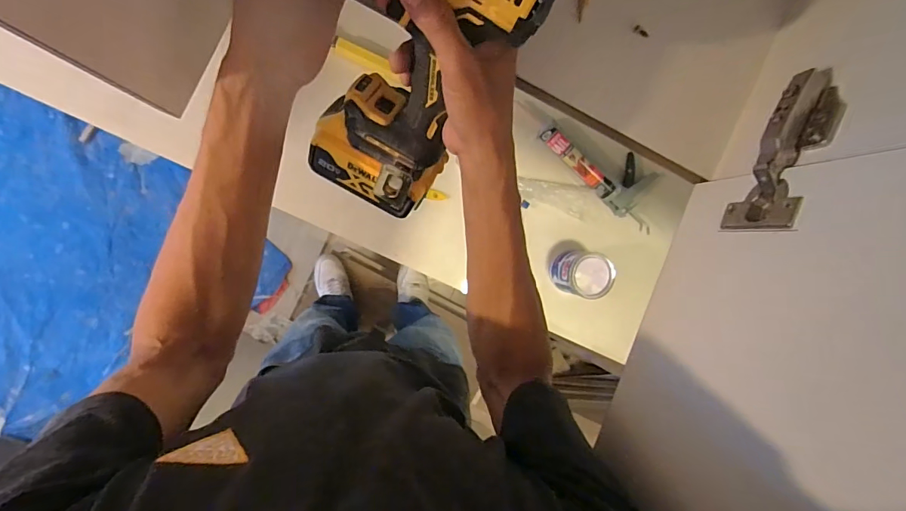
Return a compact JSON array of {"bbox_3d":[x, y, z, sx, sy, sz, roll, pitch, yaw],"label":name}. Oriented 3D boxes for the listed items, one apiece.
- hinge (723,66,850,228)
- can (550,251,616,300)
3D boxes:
[{"bbox_3d":[0.242,-0.082,0.309,0.030,0.055,0.127,29,89,-8],"label":"hinge"},{"bbox_3d":[0.300,0.043,0.979,0.104,0.141,0.096,0,92,-7],"label":"can"}]

